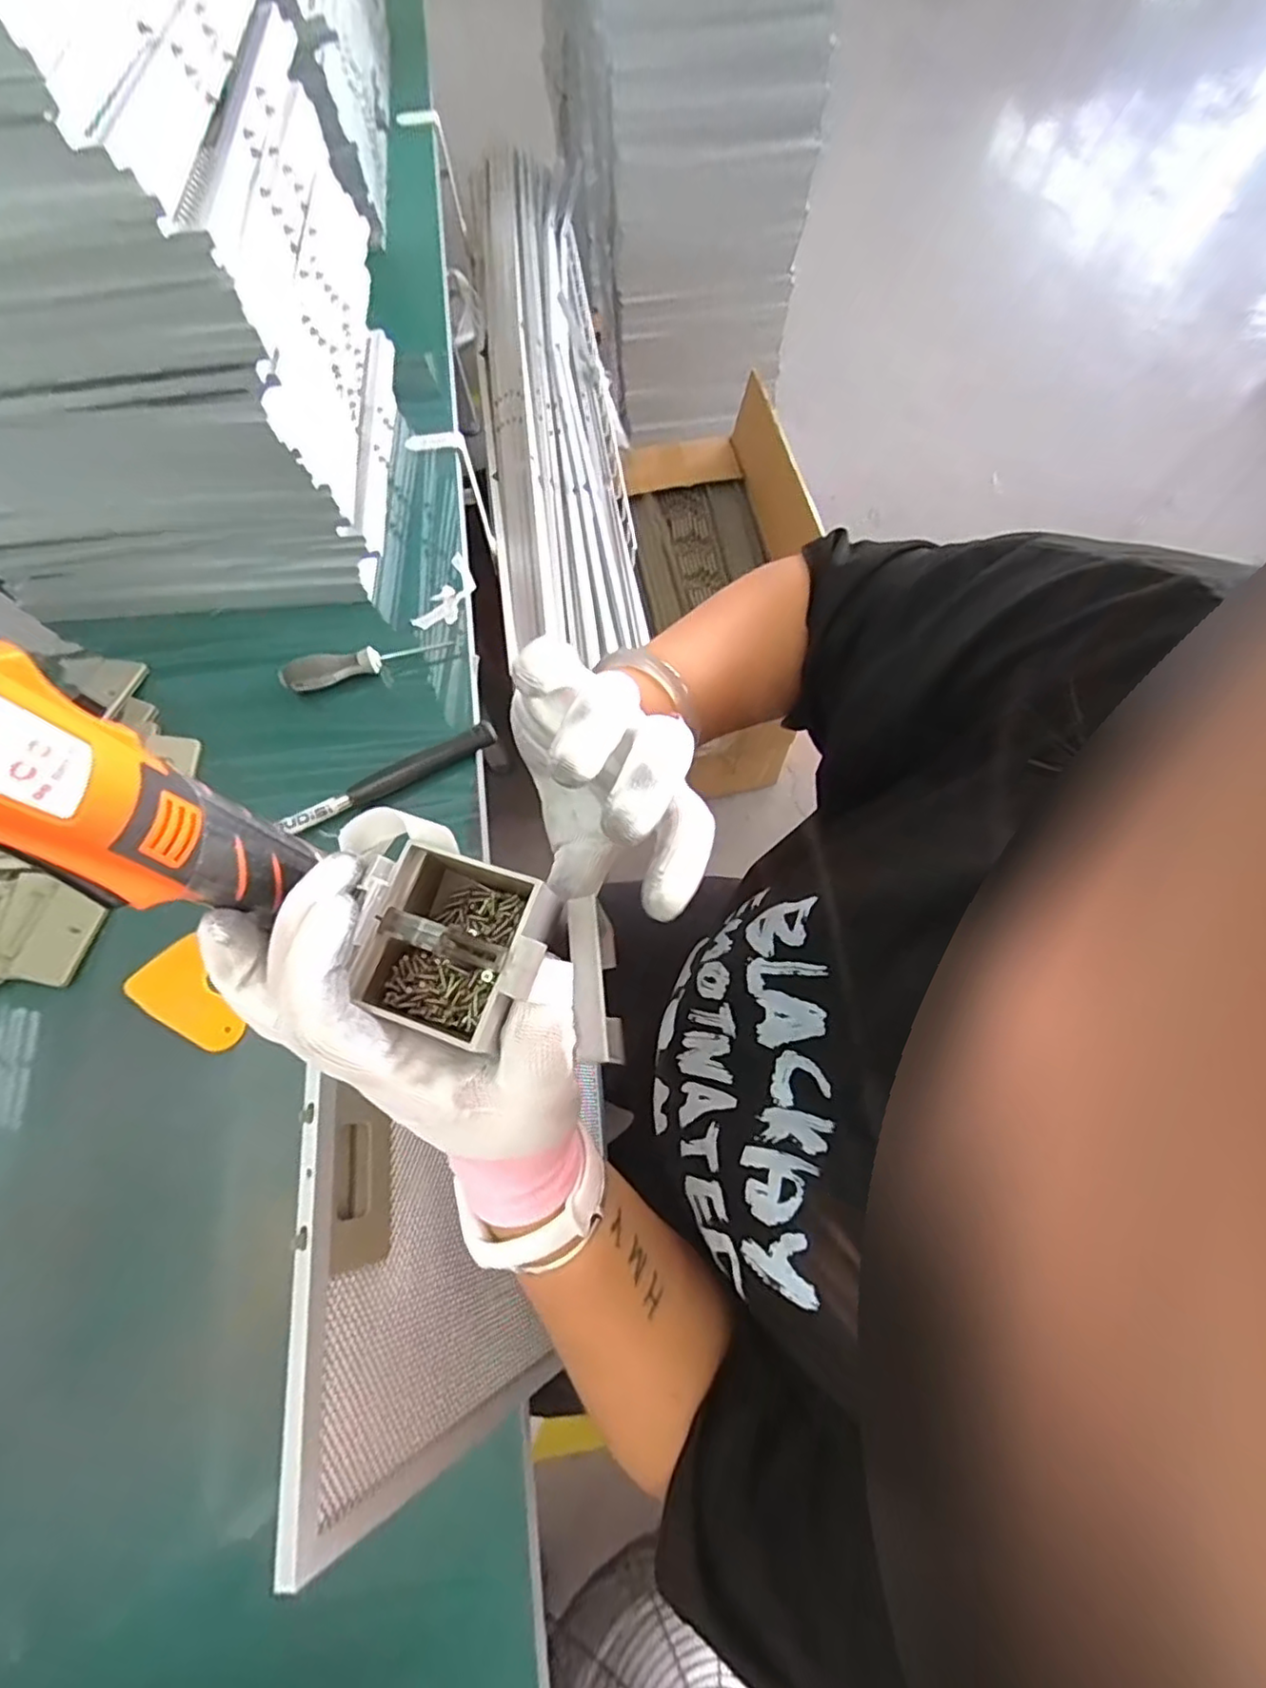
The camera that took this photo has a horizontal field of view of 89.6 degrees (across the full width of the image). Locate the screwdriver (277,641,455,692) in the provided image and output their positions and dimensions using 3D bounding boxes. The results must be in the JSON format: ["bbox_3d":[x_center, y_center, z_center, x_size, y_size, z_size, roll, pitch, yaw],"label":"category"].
[{"bbox_3d":[-0.247,-0.171,0.589,0.151,0.018,0.025,-16,70,-3],"label":"screwdriver"}]

